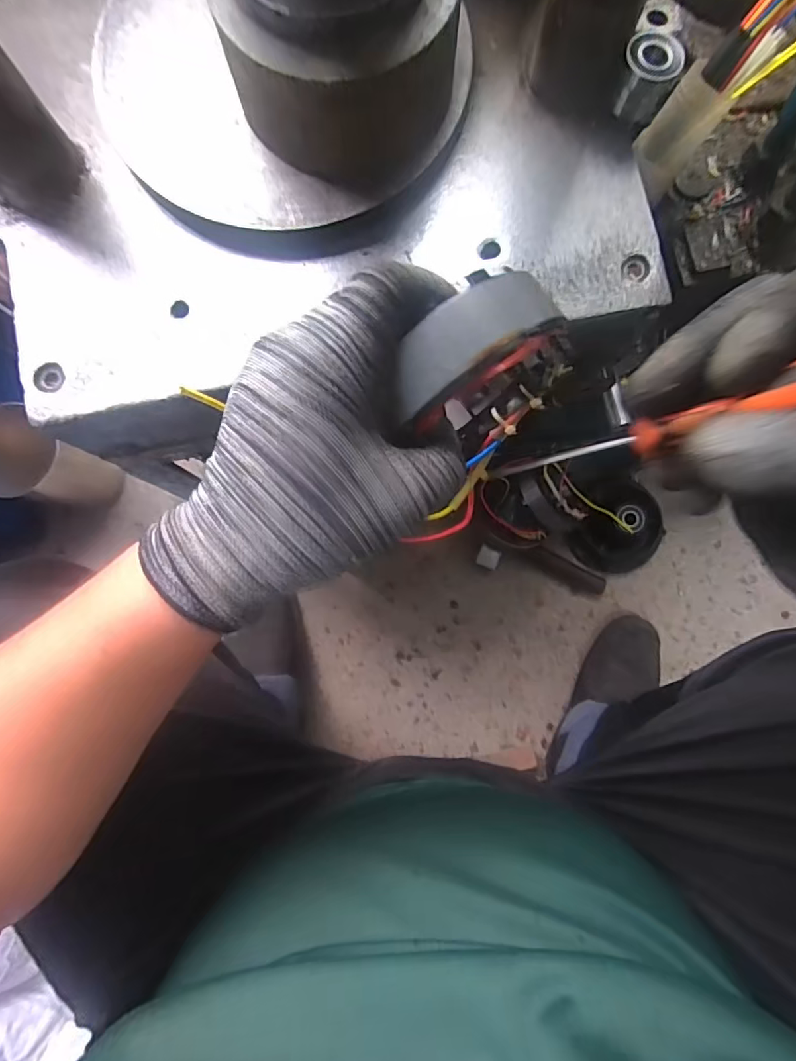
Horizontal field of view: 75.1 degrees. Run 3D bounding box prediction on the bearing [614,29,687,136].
[{"bbox_3d":[0.173,-0.311,0.360,0.035,0.043,0.035,-37,84,-4],"label":"bearing"}]

